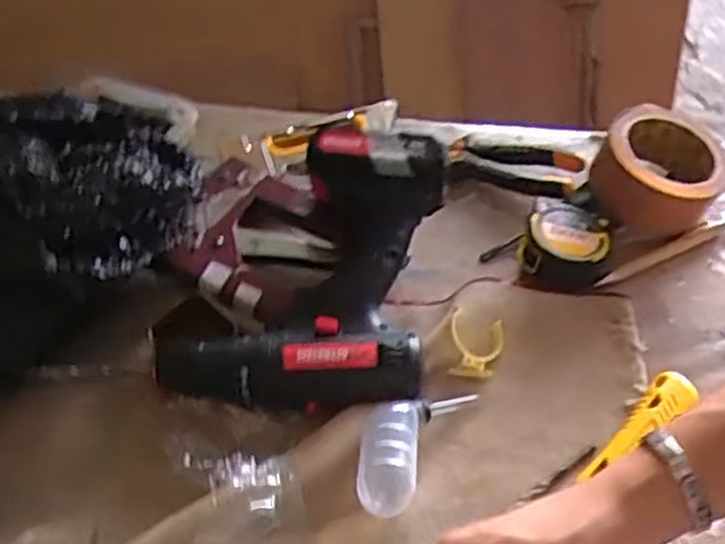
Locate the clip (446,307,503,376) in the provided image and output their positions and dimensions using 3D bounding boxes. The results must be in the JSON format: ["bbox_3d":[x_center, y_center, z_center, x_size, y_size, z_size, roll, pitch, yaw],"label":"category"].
[{"bbox_3d":[0.083,0.050,0.546,0.040,0.020,0.046,2,50,6],"label":"clip"}]

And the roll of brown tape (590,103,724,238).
[{"bbox_3d":[0.247,-0.087,0.632,0.095,0.059,0.103,-2,50,2],"label":"roll of brown tape"}]

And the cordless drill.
[{"bbox_3d":[-0.044,-0.007,0.547,0.183,0.097,0.186,5,50,8],"label":"cordless drill"}]

